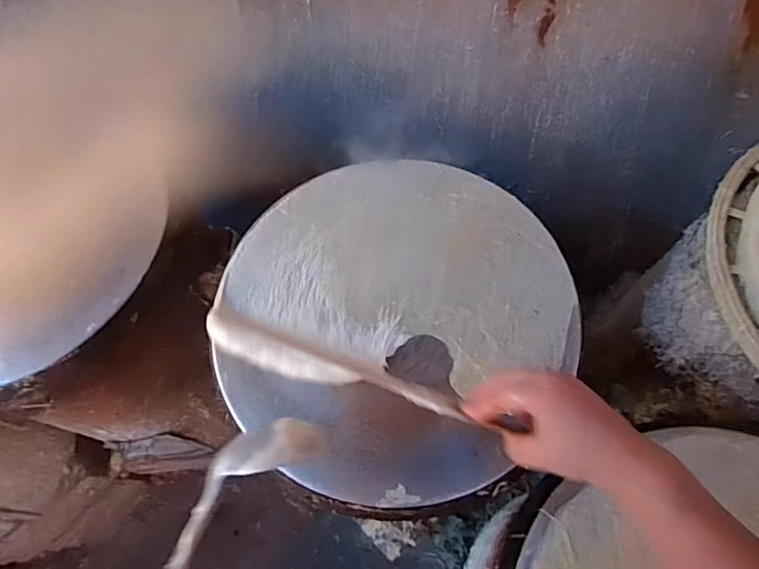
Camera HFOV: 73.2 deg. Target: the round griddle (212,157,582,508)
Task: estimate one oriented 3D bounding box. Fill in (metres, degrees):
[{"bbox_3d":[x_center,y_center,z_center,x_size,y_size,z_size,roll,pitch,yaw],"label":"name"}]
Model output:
[{"bbox_3d":[0.009,0.018,0.535,0.352,0.032,0.353,-1,65,1],"label":"round griddle"}]

